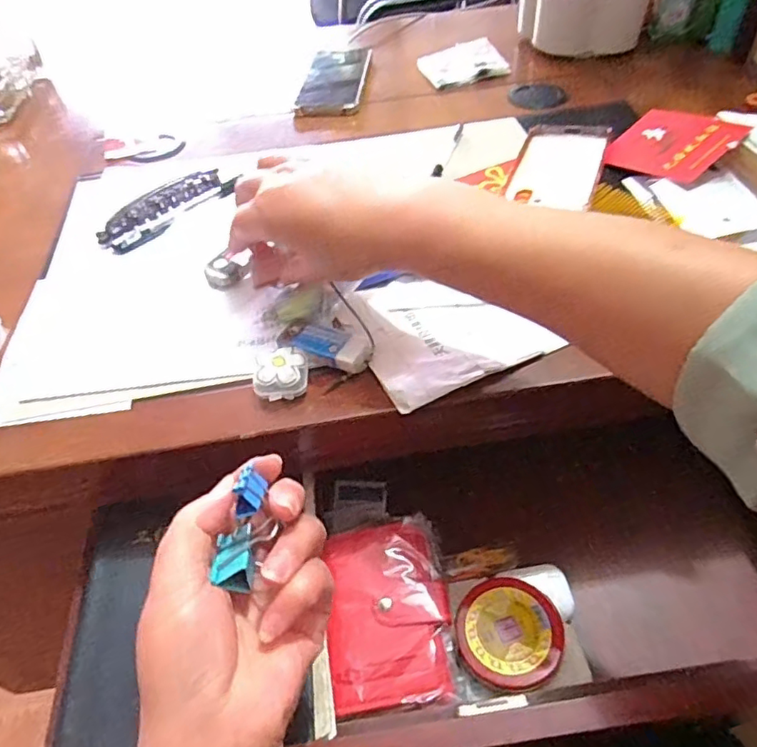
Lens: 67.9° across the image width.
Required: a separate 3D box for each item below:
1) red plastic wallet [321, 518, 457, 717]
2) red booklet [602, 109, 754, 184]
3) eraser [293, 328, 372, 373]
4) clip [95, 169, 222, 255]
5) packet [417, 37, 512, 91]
[{"bbox_3d":[0.006,0.155,0.373,0.080,0.014,0.111,-9,48,-3],"label":"red plastic wallet"},{"bbox_3d":[0.256,-0.202,0.490,0.079,0.006,0.097,-40,43,-4],"label":"red booklet"},{"bbox_3d":[-0.031,-0.018,0.373,0.051,0.010,0.023,19,52,20],"label":"eraser"},{"bbox_3d":[-0.192,-0.147,0.497,0.040,0.016,0.119,26,55,25],"label":"clip"},{"bbox_3d":[0.100,-0.368,0.668,0.092,0.020,0.074,-16,49,-10],"label":"packet"}]

